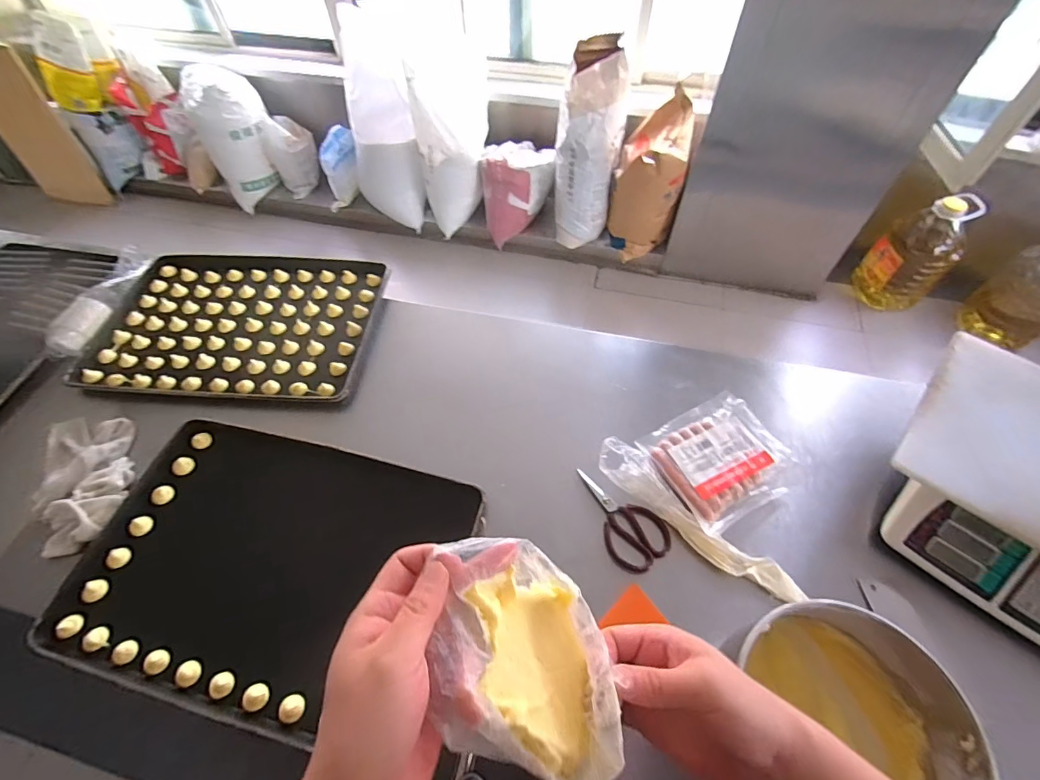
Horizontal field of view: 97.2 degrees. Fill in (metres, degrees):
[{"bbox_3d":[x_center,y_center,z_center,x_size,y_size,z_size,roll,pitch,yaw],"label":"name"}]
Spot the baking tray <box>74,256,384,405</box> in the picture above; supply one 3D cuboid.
[{"bbox_3d":[-0.613,-0.154,1.015,0.584,0.021,0.396,4,56,4],"label":"baking tray"}]

